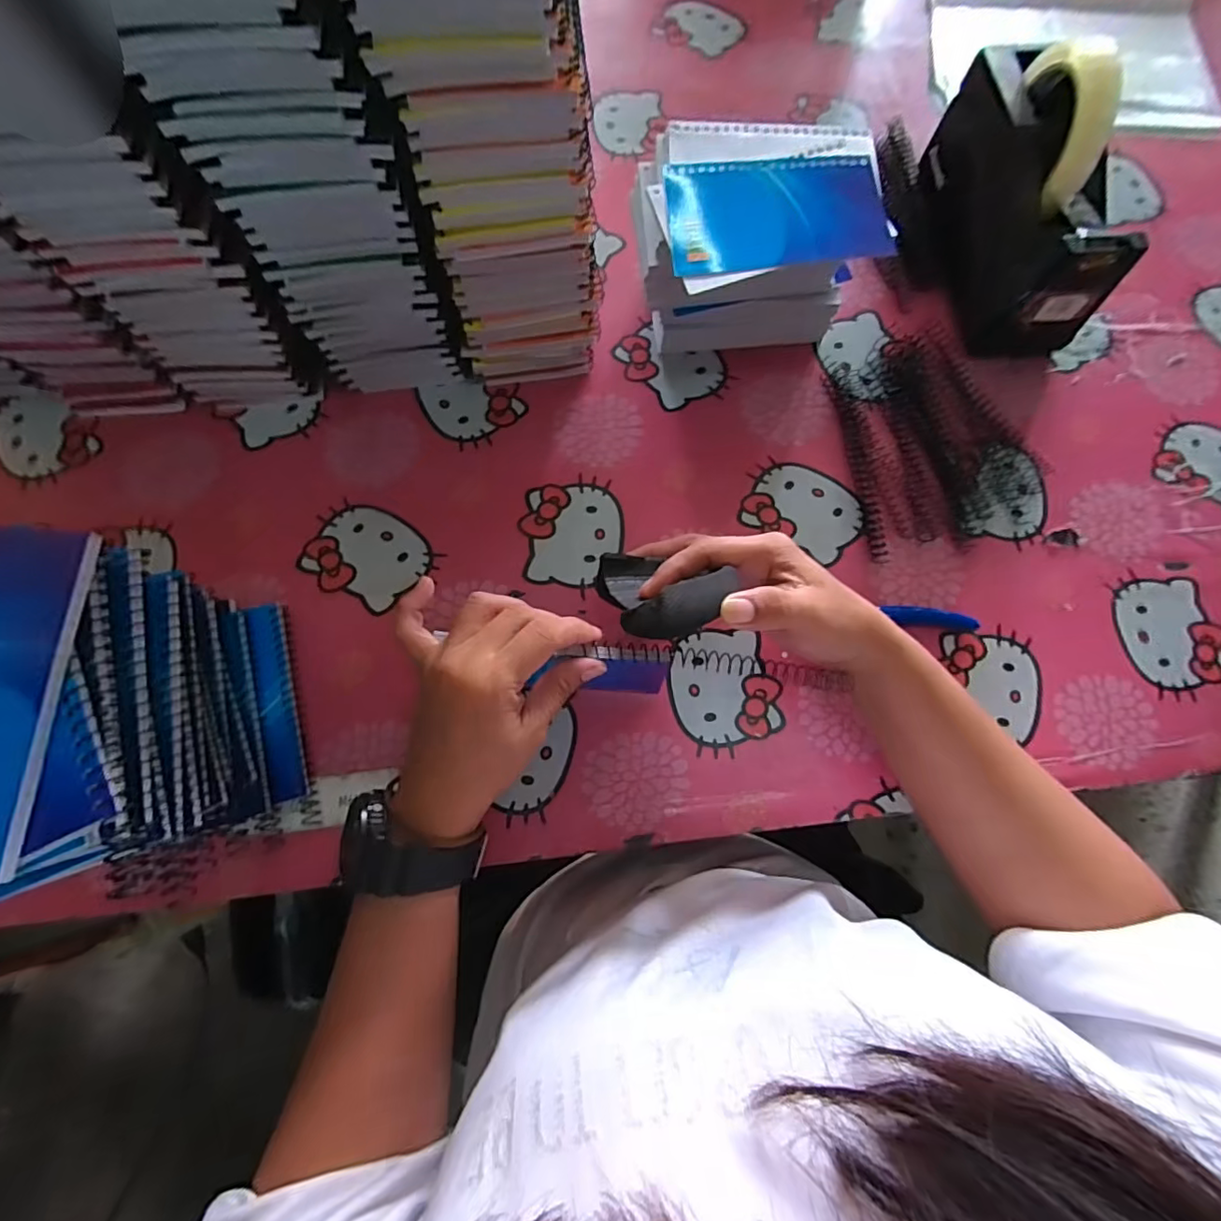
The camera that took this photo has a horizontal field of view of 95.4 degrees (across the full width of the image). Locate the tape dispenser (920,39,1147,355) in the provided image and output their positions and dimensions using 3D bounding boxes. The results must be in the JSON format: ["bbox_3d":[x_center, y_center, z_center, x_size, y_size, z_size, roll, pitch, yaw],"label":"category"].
[{"bbox_3d":[0.313,-0.314,0.414,0.077,0.123,0.200,-4,75,-2],"label":"tape dispenser"}]

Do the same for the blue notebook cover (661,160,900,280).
[{"bbox_3d":[0.101,-0.241,0.337,0.130,0.006,0.079,-3,75,-1],"label":"blue notebook cover"}]

